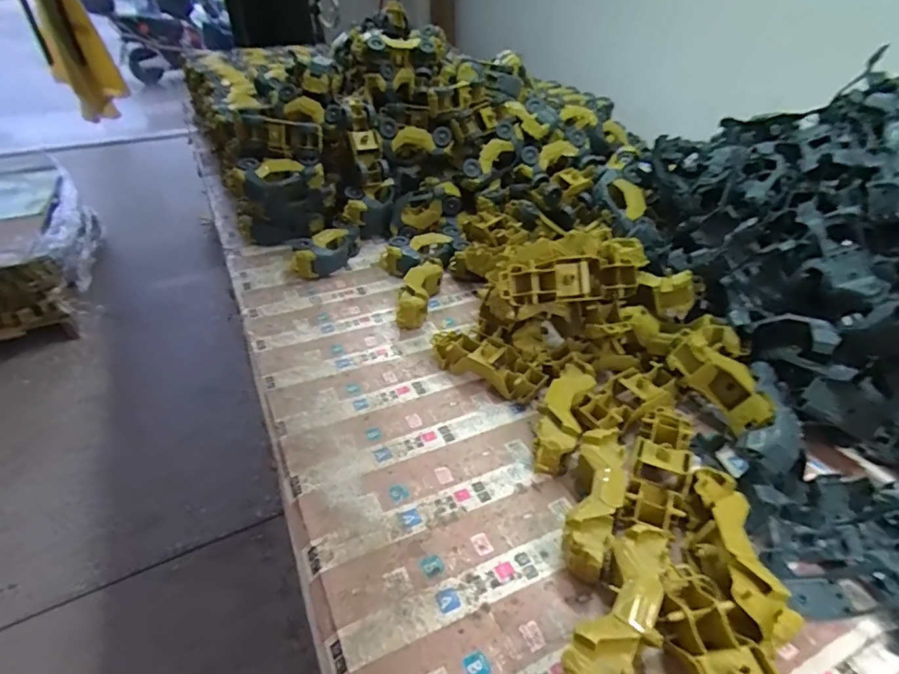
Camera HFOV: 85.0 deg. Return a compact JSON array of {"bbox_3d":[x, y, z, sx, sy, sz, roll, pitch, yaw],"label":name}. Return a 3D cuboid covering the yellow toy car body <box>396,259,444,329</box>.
[{"bbox_3d":[-0.050,-0.077,0.848,0.050,0.058,0.158,7,37,10],"label":"yellow toy car body"}]

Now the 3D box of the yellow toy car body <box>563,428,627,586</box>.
[{"bbox_3d":[0.149,0.170,0.505,0.045,0.055,0.160,13,40,16],"label":"yellow toy car body"}]

